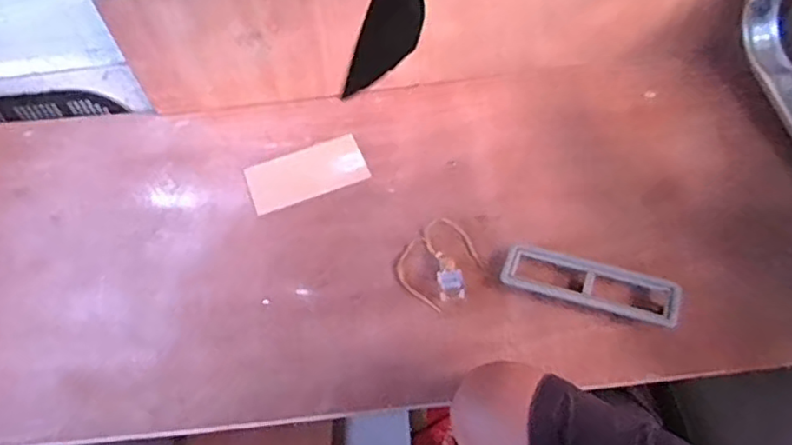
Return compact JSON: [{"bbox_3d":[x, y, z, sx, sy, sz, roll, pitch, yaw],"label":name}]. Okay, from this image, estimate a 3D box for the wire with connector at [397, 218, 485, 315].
[{"bbox_3d":[0.063,0.054,0.858,0.109,0.021,0.119,36,64,26],"label":"wire with connector"}]

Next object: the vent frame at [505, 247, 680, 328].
[{"bbox_3d":[0.246,0.077,0.798,0.217,0.019,0.060,17,57,15],"label":"vent frame"}]

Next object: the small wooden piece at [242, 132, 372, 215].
[{"bbox_3d":[-0.137,-0.077,0.971,0.180,0.007,0.102,-18,55,-10],"label":"small wooden piece"}]

